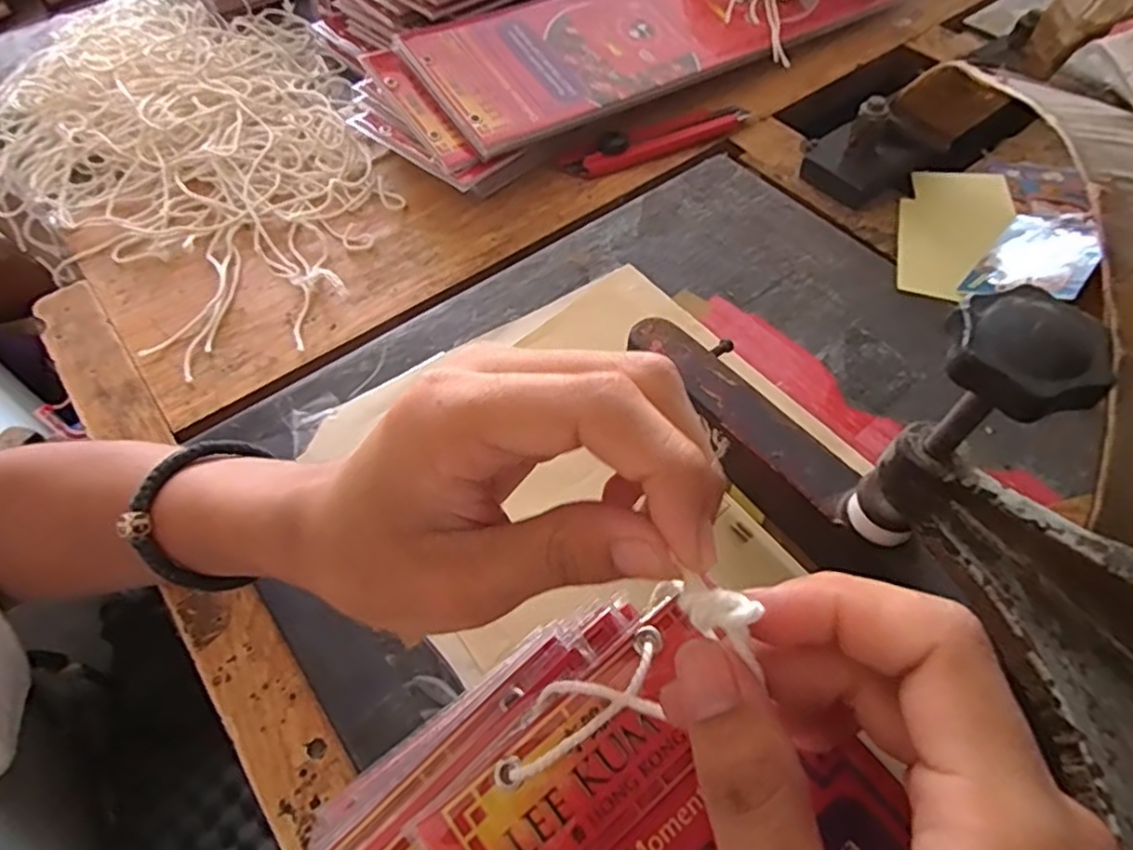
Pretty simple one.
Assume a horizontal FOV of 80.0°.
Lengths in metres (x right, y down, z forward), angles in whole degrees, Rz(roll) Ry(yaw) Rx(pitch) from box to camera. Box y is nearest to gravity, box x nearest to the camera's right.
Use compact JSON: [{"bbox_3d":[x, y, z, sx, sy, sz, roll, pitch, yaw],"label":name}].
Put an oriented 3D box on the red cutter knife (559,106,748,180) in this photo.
[{"bbox_3d":[0.066,-0.205,0.480,0.143,0.016,0.020,-25,59,-14],"label":"red cutter knife"}]

